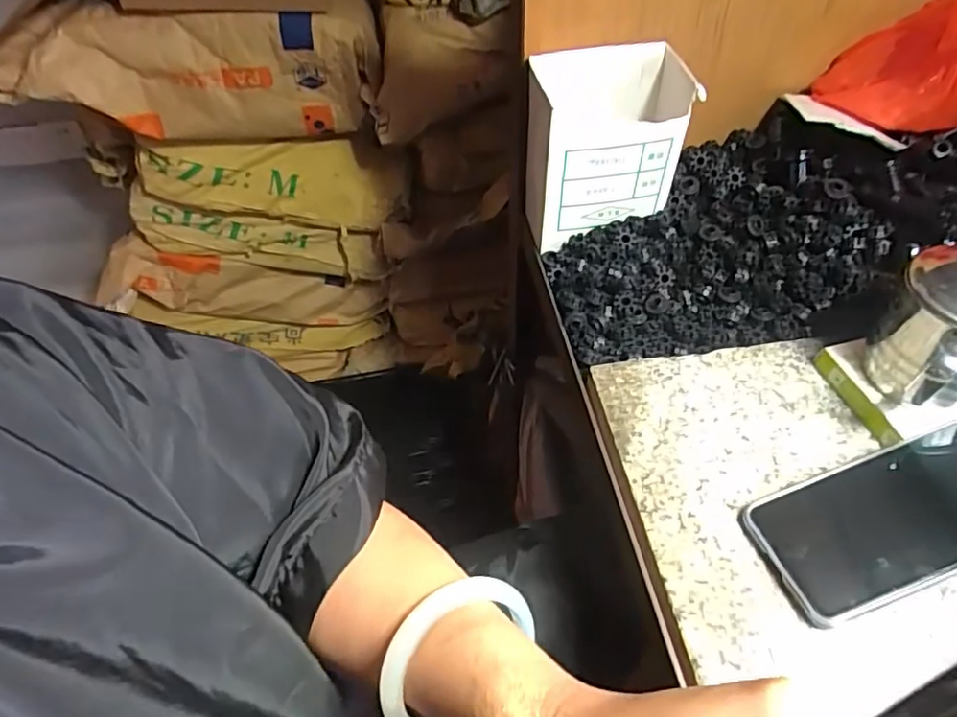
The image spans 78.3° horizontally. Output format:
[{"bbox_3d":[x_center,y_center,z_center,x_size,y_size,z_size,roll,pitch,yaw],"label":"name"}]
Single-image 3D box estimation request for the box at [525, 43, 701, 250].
[{"bbox_3d":[0.105,-0.179,0.503,0.125,0.132,0.078,-6,49,-2],"label":"box"}]

